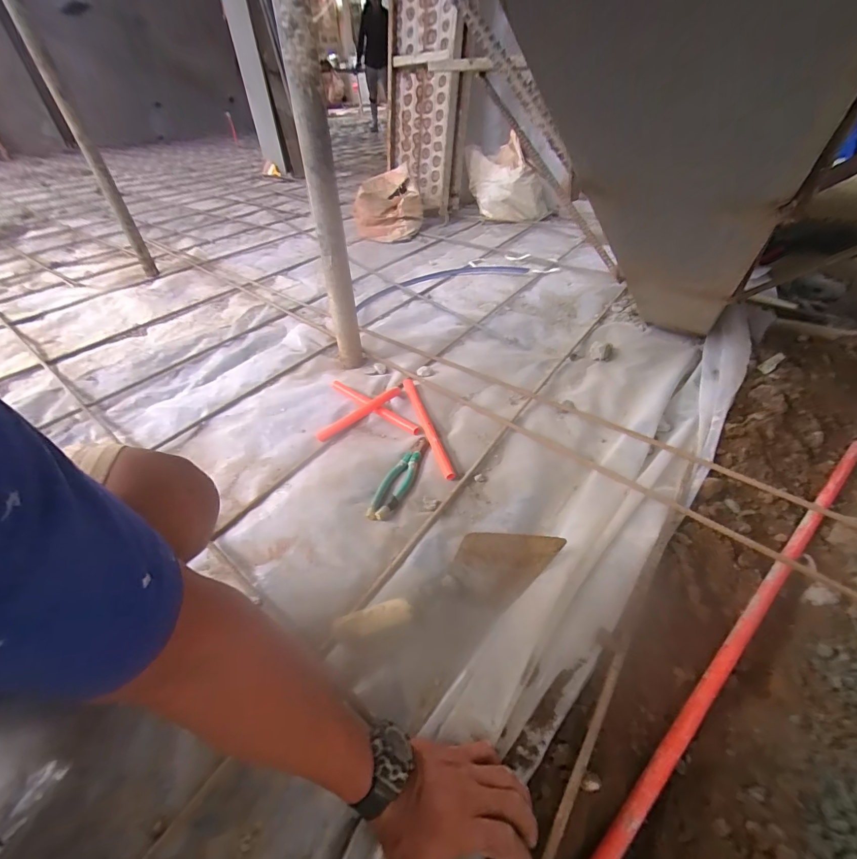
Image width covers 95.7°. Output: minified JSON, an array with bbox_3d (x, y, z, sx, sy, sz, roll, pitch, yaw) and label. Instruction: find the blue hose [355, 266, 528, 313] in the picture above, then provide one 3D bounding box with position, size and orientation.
[{"bbox_3d":[0.034,-0.569,1.477,0.694,0.026,0.201,-18,44,-16],"label":"blue hose"}]

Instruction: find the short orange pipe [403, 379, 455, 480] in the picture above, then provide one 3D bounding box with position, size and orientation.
[{"bbox_3d":[-0.006,-0.014,0.831,0.022,0.017,0.315,-13,43,-11],"label":"short orange pipe"}]

